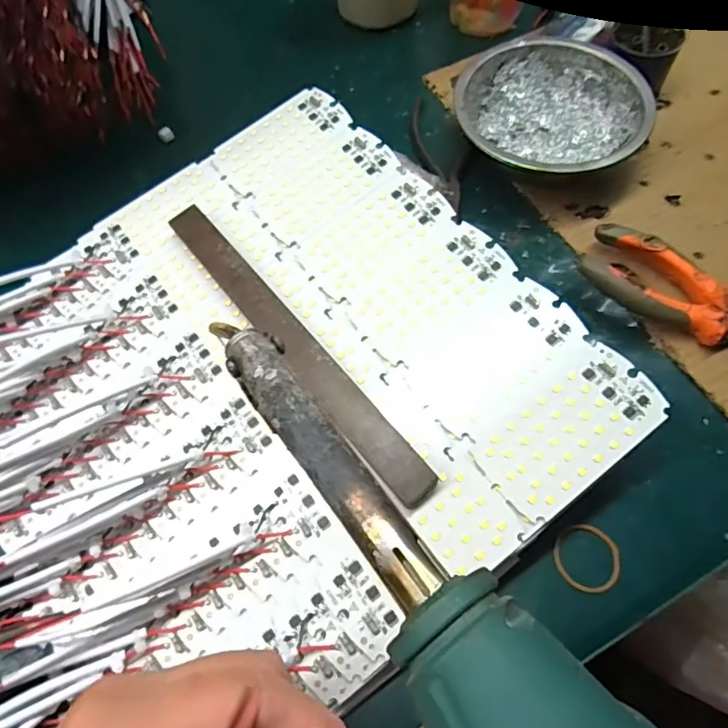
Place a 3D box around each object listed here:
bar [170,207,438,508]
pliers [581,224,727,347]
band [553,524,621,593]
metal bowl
[{"bbox_3d":[-0.041,-0.014,0.279,0.020,0.005,0.212,-39,68,-9],"label":"bar"},{"bbox_3d":[0.198,-0.030,0.311,0.148,0.022,0.044,36,67,16],"label":"pliers"},{"bbox_3d":[0.112,0.096,0.265,0.031,0.004,0.032,1,63,-1],"label":"band"},{"bbox_3d":[0.126,-0.169,0.372,0.122,0.038,0.118,1,63,-1],"label":"metal bowl"}]

